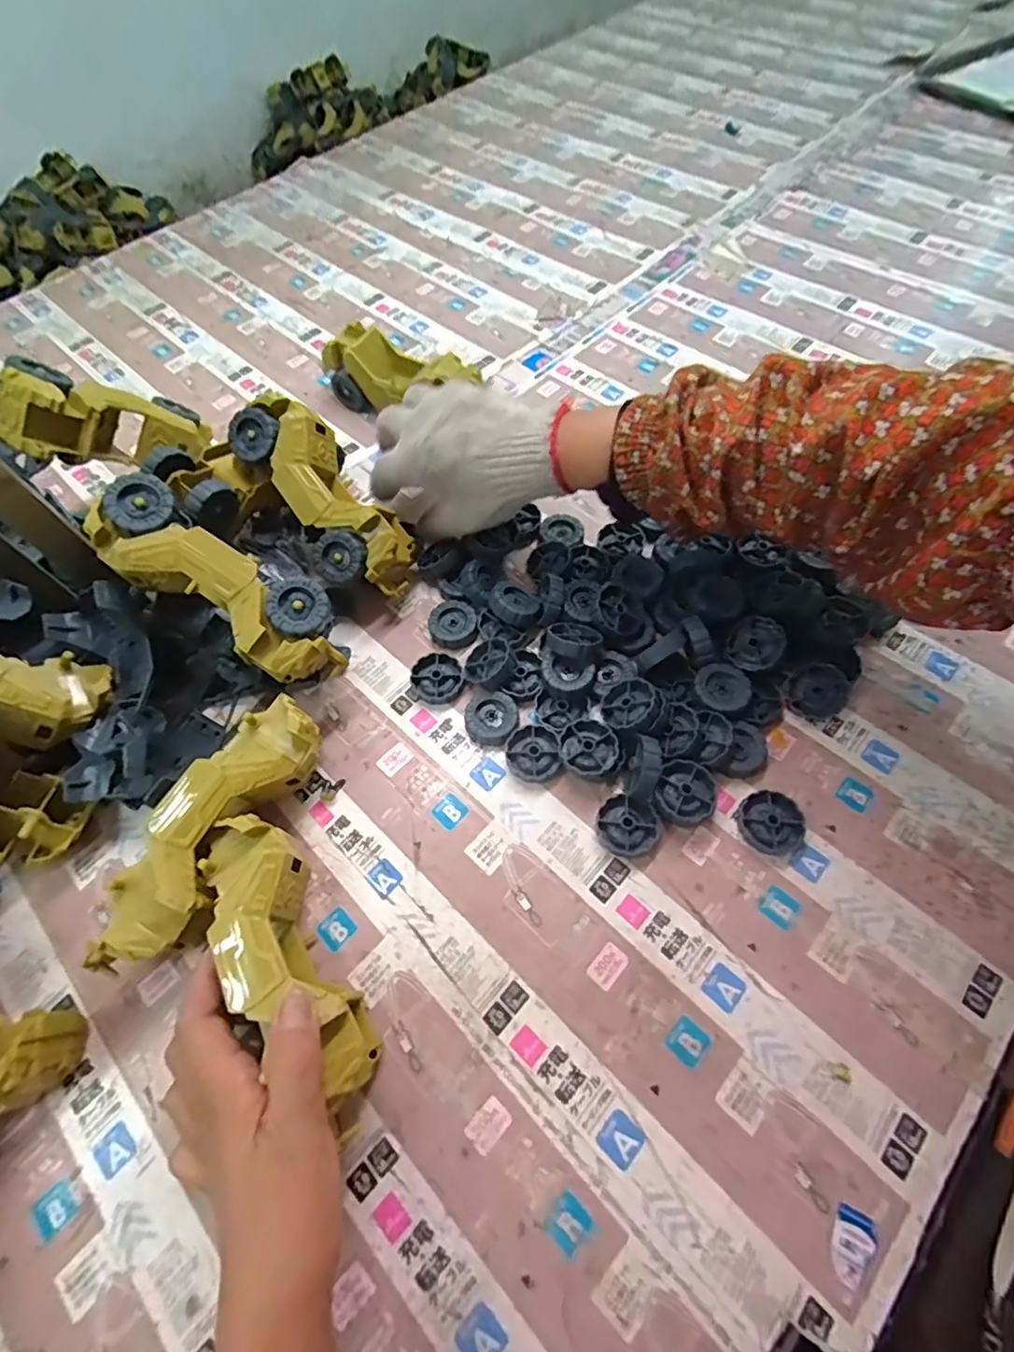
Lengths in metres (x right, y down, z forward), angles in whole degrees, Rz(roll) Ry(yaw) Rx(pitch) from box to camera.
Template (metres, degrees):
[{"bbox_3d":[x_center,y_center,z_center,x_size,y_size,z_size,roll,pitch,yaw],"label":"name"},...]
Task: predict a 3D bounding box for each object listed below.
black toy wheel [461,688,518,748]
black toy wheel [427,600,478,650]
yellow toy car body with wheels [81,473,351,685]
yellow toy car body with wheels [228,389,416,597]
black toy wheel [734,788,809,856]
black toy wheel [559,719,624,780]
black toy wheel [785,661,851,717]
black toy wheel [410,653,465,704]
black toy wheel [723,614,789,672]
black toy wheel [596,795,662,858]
[{"bbox_3d":[-0.011,0.030,0.409,0.037,0.013,0.039,-1,63,3],"label":"black toy wheel"},{"bbox_3d":[-0.042,-0.040,0.450,0.037,0.011,0.039,-1,63,3],"label":"black toy wheel"},{"bbox_3d":[-0.188,-0.053,0.387,0.167,0.079,0.060,36,68,-12],"label":"yellow toy car body with wheels"},{"bbox_3d":[-0.137,-0.134,0.439,0.072,0.057,0.164,-39,92,-15],"label":"yellow toy car body with wheels"},{"bbox_3d":[0.171,0.095,0.371,0.041,0.010,0.038,-1,63,3],"label":"black toy wheel"},{"bbox_3d":[0.057,0.051,0.388,0.042,0.018,0.037,18,66,12],"label":"black toy wheel"},{"bbox_3d":[0.219,0.010,0.406,0.039,0.012,0.038,21,94,14],"label":"black toy wheel"},{"bbox_3d":[-0.051,0.003,0.428,0.037,0.010,0.038,-1,63,3],"label":"black toy wheel"},{"bbox_3d":[0.176,-0.023,0.404,0.037,0.013,0.037,-1,87,16],"label":"black toy wheel"},{"bbox_3d":[0.079,0.098,0.373,0.038,0.011,0.037,-1,63,3],"label":"black toy wheel"}]

